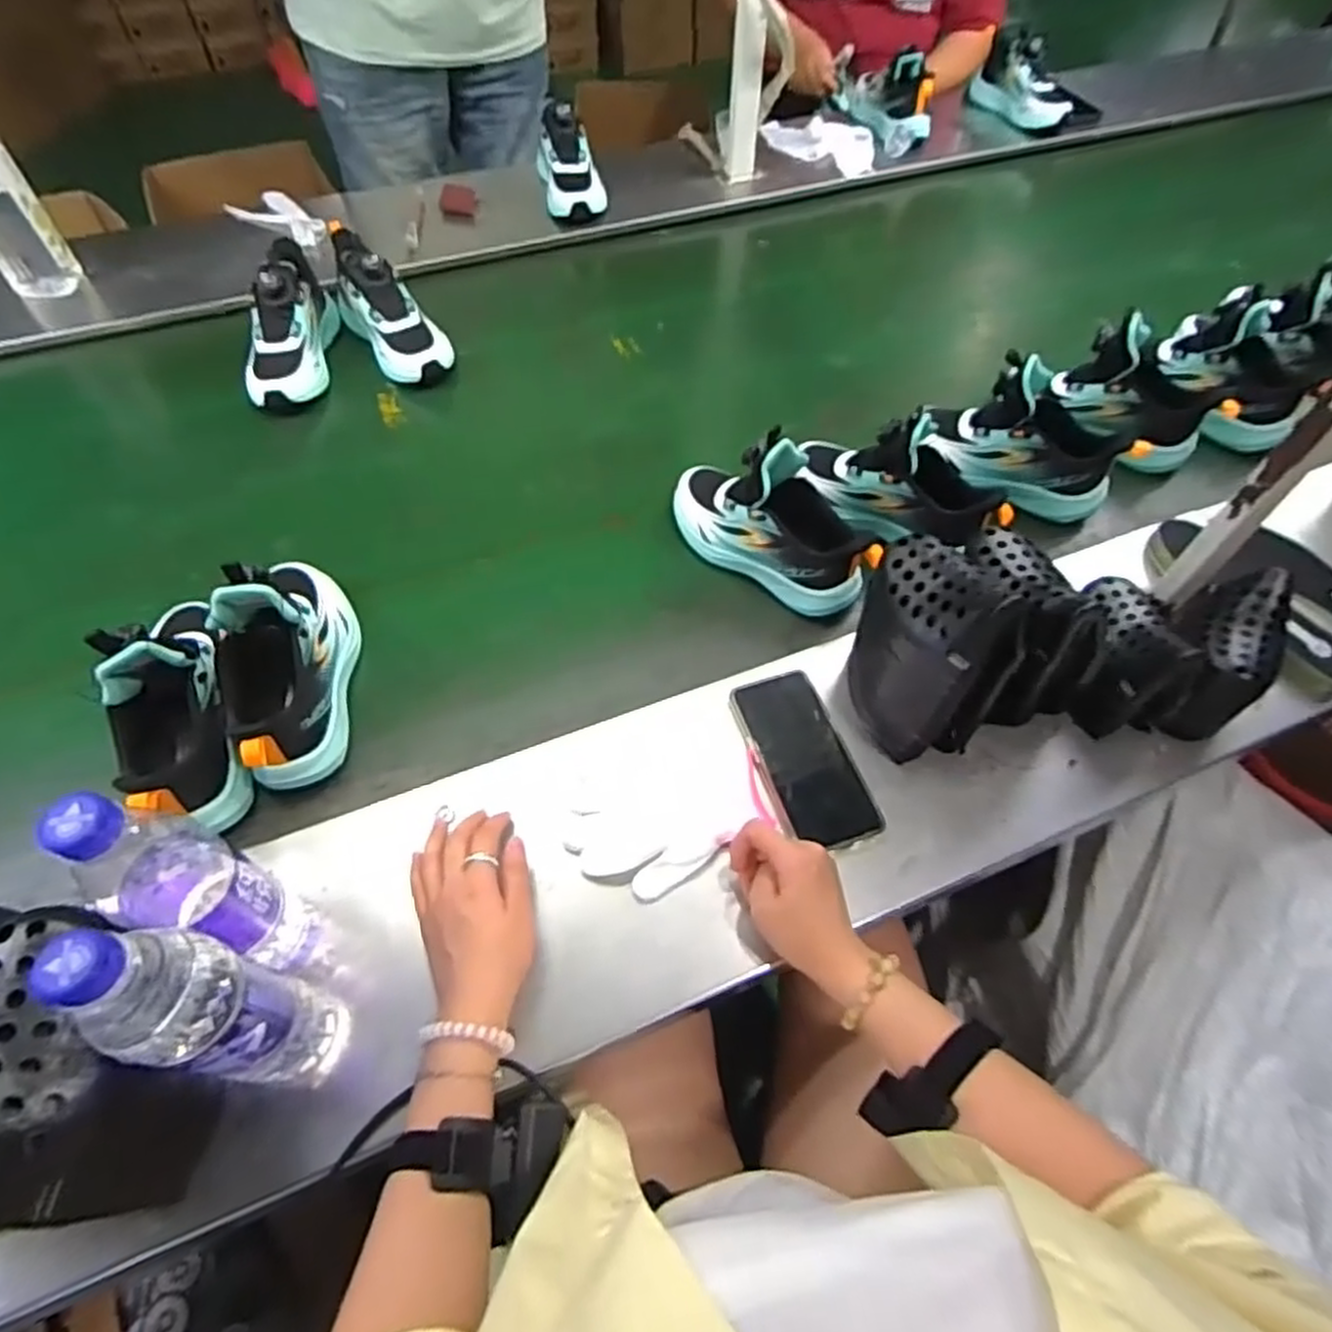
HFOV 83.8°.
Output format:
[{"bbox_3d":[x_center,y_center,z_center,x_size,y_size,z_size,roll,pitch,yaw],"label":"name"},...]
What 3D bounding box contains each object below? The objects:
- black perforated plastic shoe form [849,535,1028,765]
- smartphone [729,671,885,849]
[{"bbox_3d":[0.203,-0.020,0.586,0.074,0.158,0.130,-20,60,-15],"label":"black perforated plastic shoe form"},{"bbox_3d":[0.114,0.076,0.620,0.079,0.010,0.152,-13,60,-15],"label":"smartphone"}]

